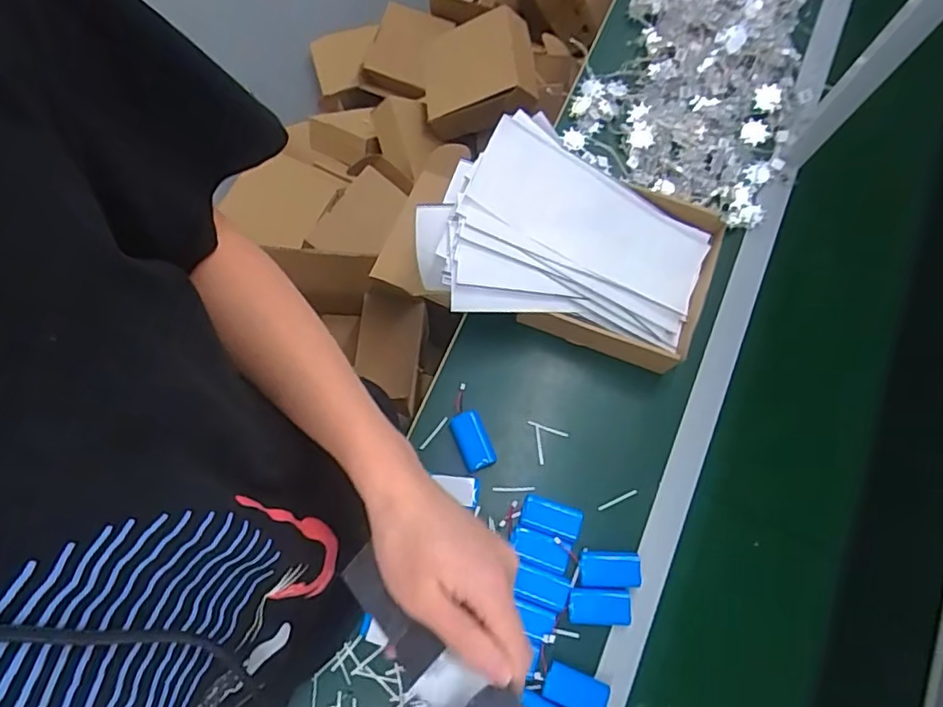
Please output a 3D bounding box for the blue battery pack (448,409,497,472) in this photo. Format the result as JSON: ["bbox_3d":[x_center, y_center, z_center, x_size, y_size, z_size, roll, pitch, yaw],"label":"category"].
[{"bbox_3d":[0.002,0.105,0.702,0.038,0.016,0.070,-21,75,-7],"label":"blue battery pack"}]

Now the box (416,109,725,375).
[{"bbox_3d":[0.114,-0.132,0.701,0.362,0.113,0.228,18,74,4],"label":"box"}]

